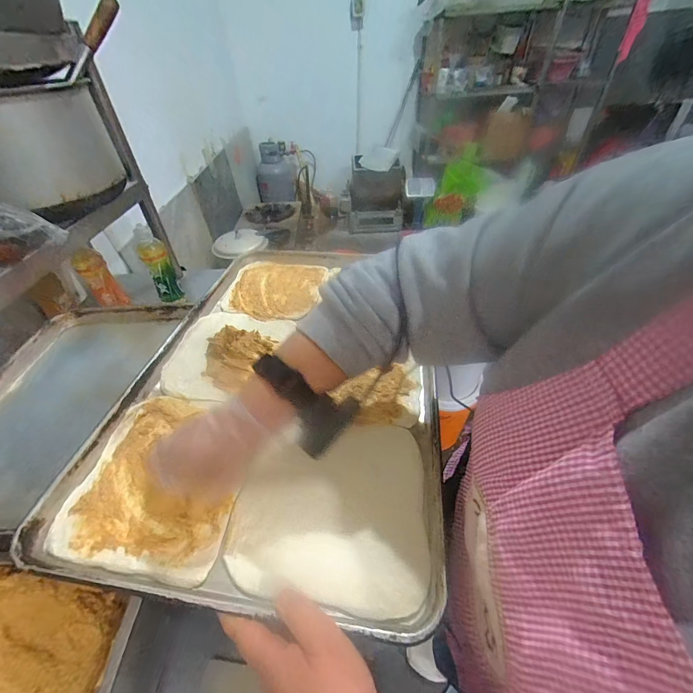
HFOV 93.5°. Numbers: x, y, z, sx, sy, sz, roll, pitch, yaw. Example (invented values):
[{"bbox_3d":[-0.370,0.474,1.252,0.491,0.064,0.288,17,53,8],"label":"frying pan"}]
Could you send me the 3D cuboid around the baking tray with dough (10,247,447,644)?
[{"bbox_3d":[-0.084,0.011,0.492,0.400,0.034,0.603,2,43,6],"label":"baking tray with dough"}]

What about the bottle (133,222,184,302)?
[{"bbox_3d":[-0.507,-0.216,0.883,0.070,0.201,0.063,-21,46,-18],"label":"bottle"}]

